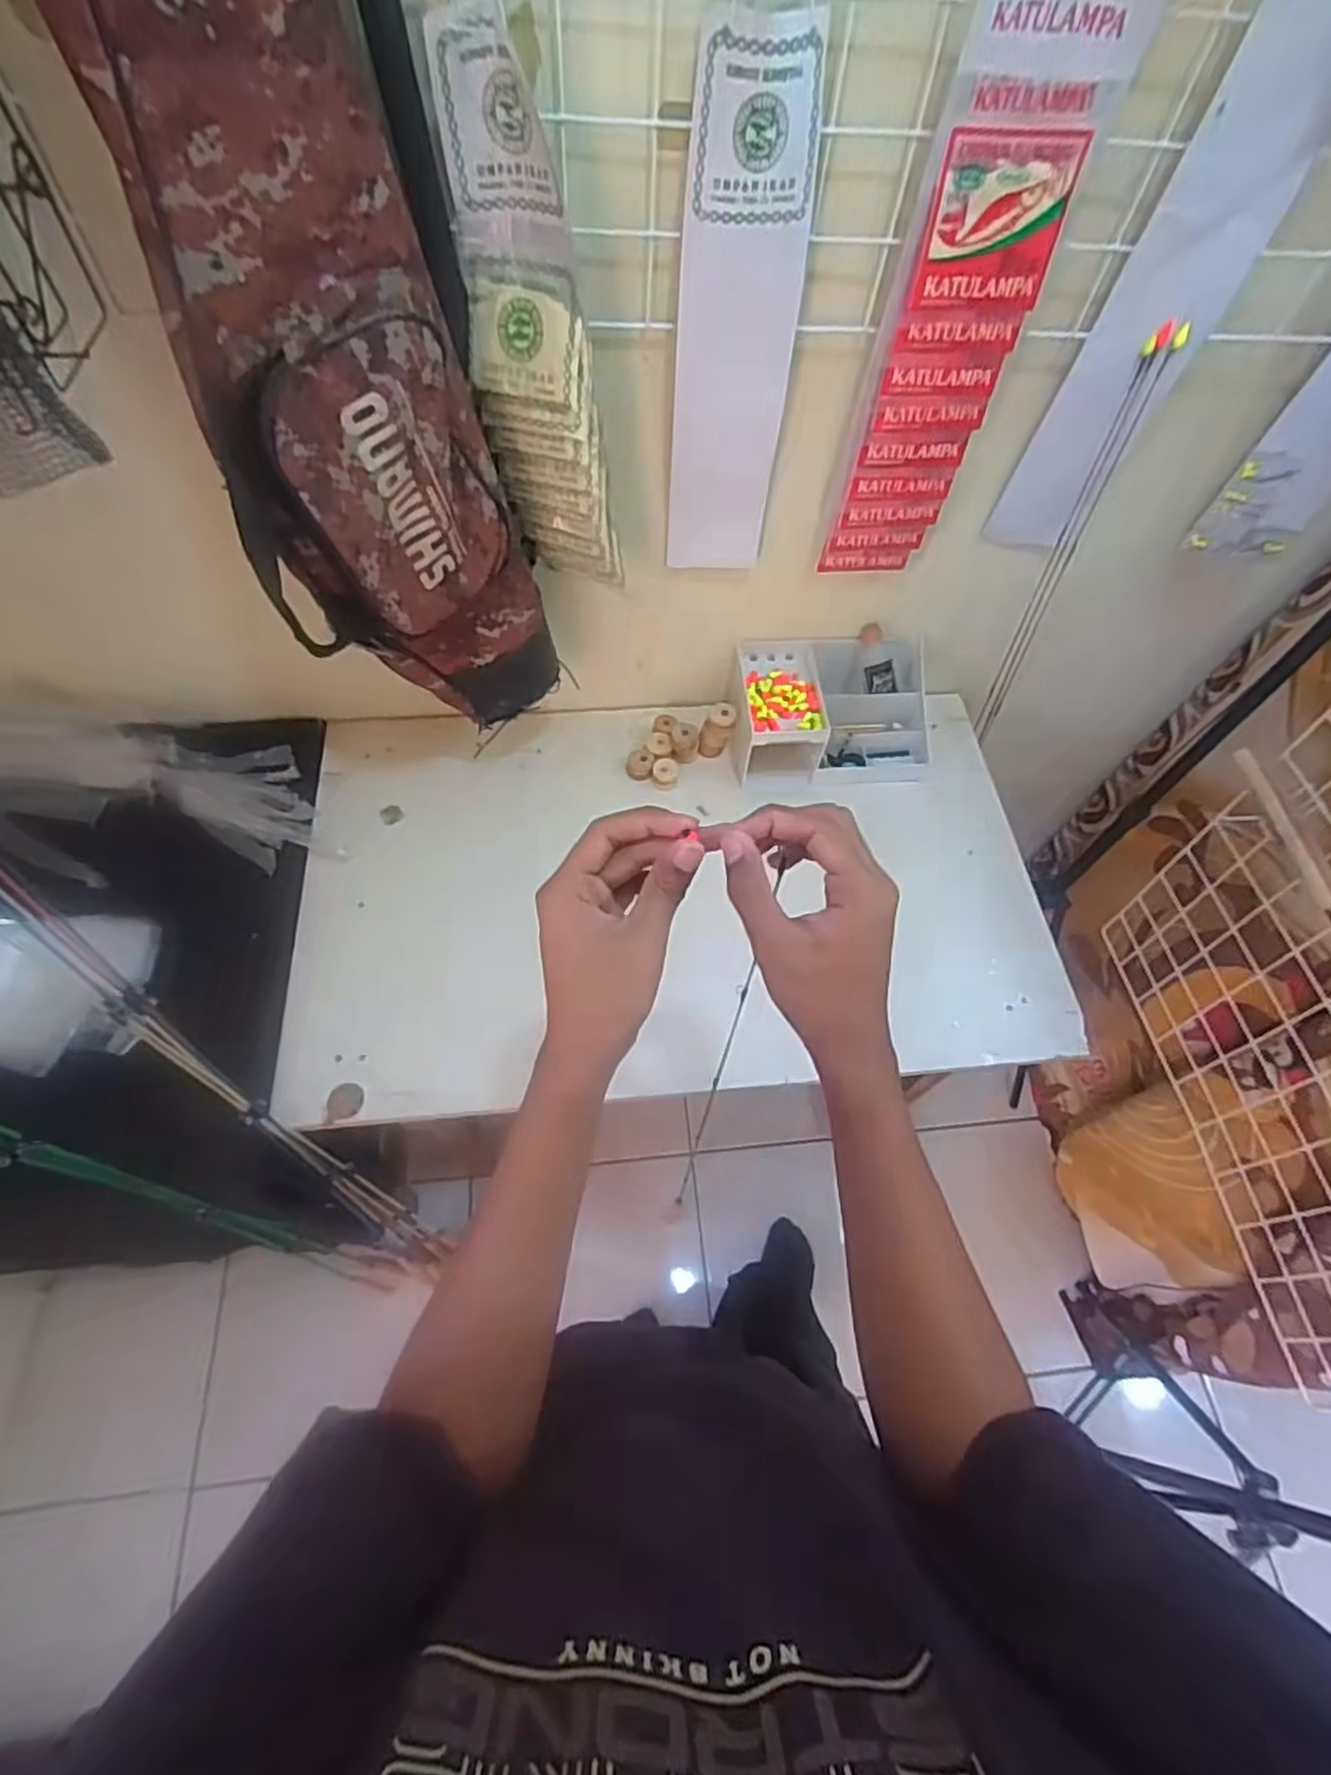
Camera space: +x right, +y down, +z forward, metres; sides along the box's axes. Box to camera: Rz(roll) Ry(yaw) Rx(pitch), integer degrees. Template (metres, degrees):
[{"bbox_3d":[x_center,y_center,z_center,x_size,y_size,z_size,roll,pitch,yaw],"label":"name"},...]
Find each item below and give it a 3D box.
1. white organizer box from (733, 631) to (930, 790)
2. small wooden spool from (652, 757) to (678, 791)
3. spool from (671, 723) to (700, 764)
[{"bbox_3d":[0.203,-0.216,0.911,0.230,0.097,0.151,-1,61,-4],"label":"white organizer box"},{"bbox_3d":[0.000,-0.136,0.906,0.031,0.021,0.034,1,61,-2],"label":"small wooden spool"},{"bbox_3d":[0.024,-0.180,0.911,0.033,0.037,0.039,8,61,1],"label":"spool"}]

